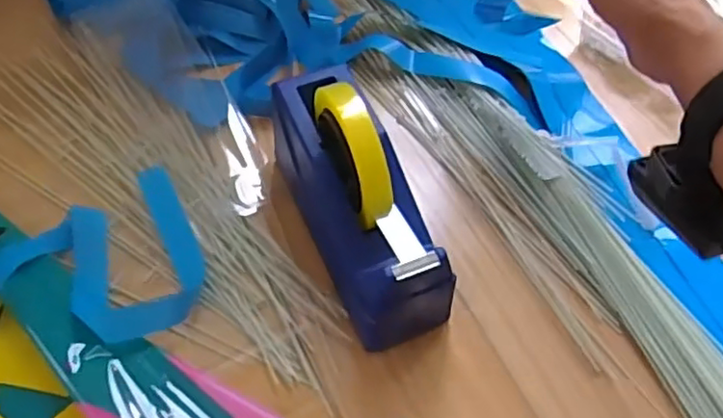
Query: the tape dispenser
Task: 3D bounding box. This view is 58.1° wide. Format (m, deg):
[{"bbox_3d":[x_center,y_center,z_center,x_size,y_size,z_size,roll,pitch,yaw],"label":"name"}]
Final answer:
[{"bbox_3d":[-0.006,-0.012,0.489,0.070,0.131,0.199,-22,61,-15],"label":"tape dispenser"}]

